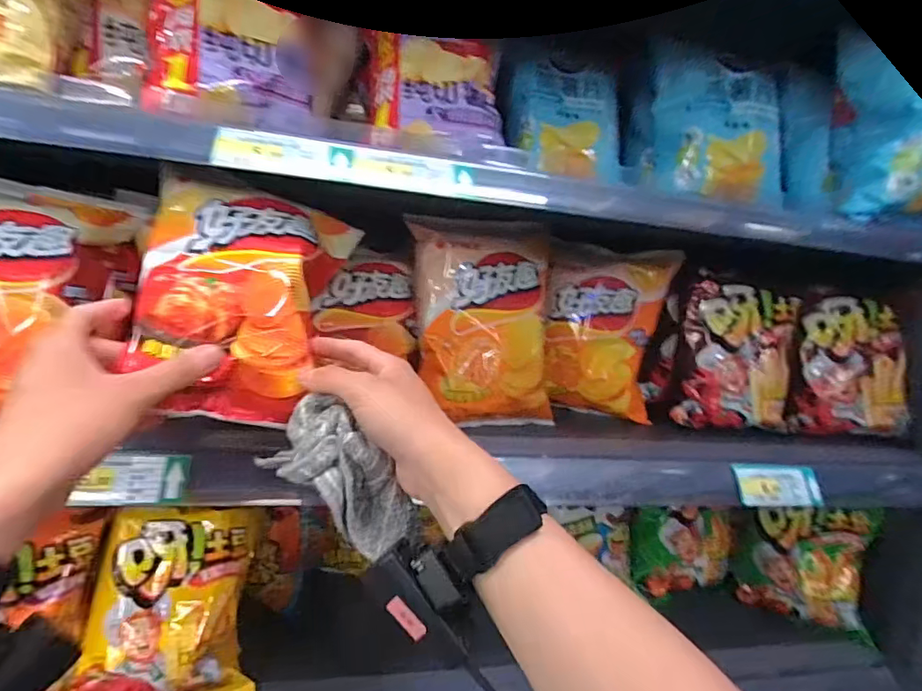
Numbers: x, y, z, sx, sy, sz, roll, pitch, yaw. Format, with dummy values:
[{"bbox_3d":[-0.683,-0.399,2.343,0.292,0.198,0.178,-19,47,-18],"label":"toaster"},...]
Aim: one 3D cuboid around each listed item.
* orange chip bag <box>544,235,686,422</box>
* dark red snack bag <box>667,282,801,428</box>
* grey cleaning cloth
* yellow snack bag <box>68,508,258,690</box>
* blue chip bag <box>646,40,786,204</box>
[{"bbox_3d":[0.173,-0.019,0.637,0.141,0.197,0.044,7,7,10],"label":"orange chip bag"},{"bbox_3d":[0.348,0.014,0.632,0.148,0.167,0.054,5,7,0],"label":"dark red snack bag"},{"bbox_3d":[-0.078,0.089,0.351,0.061,0.112,0.035,-34,7,3],"label":"grey cleaning cloth"},{"bbox_3d":[-0.261,0.236,0.472,0.142,0.170,0.052,4,-19,-17],"label":"yellow snack bag"},{"bbox_3d":[0.294,-0.259,0.601,0.155,0.174,0.072,8,8,17],"label":"blue chip bag"}]

